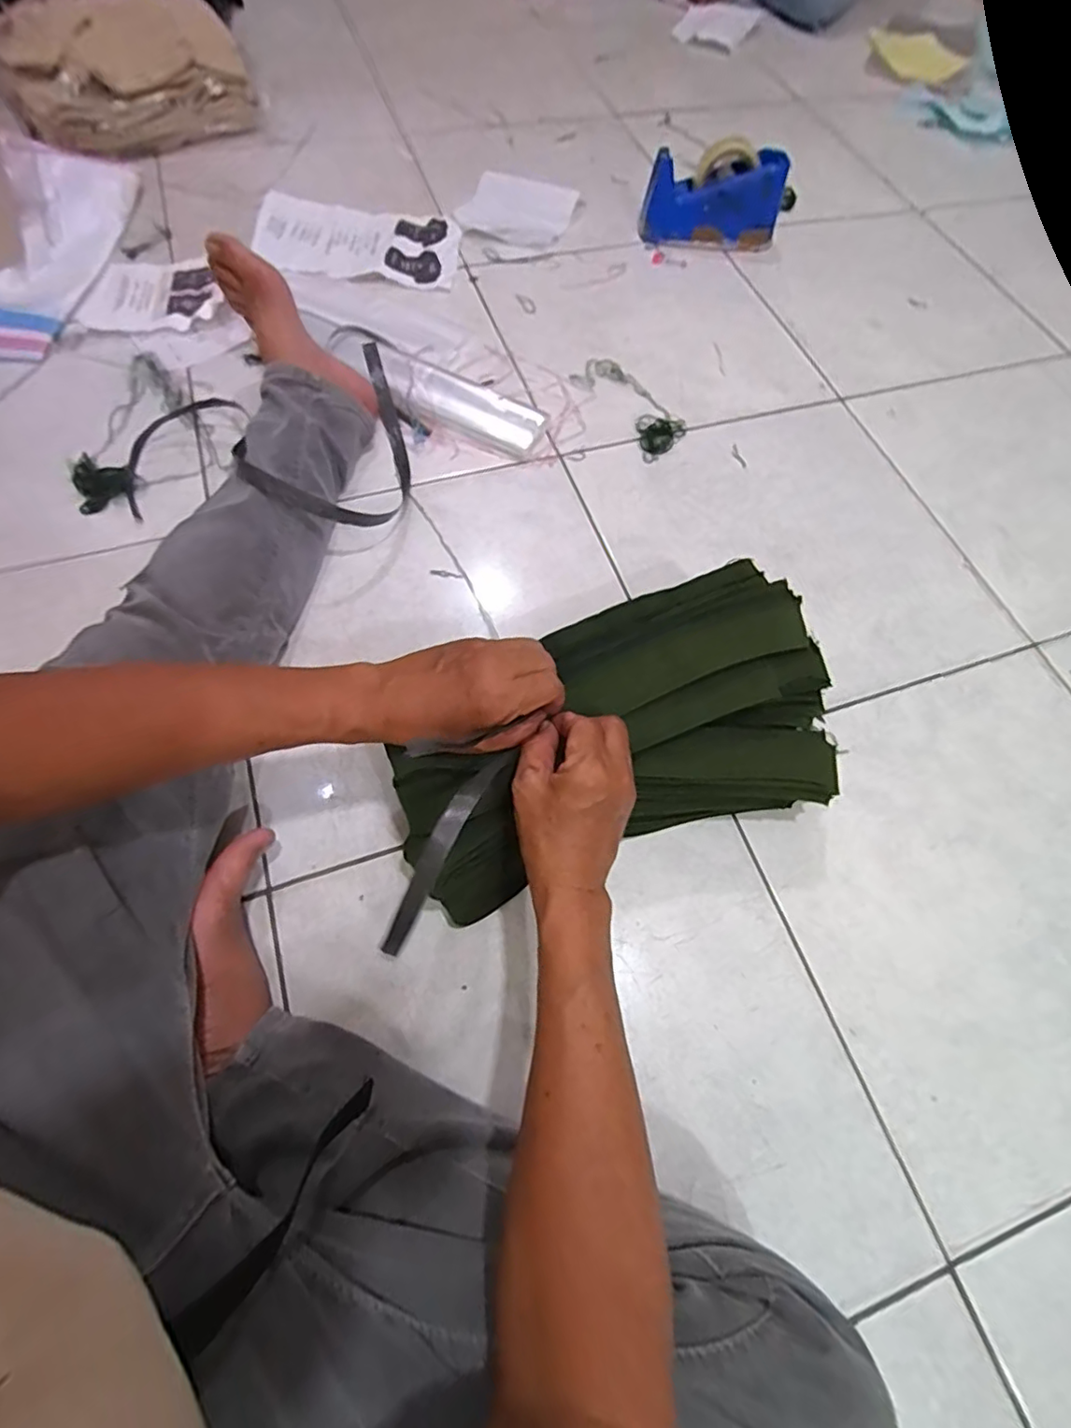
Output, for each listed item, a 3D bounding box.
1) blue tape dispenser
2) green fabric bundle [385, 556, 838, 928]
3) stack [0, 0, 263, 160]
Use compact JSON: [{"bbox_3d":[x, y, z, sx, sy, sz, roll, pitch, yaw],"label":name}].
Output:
[{"bbox_3d":[0.268,-0.773,0.894,0.204,0.101,0.070,-1,67,-3],"label":"blue tape dispenser"},{"bbox_3d":[0.069,0.023,0.487,0.355,0.128,0.194,-22,70,-12],"label":"green fabric bundle"},{"bbox_3d":[-0.633,-0.991,0.919,0.333,0.132,0.177,-27,71,-14],"label":"stack"}]

